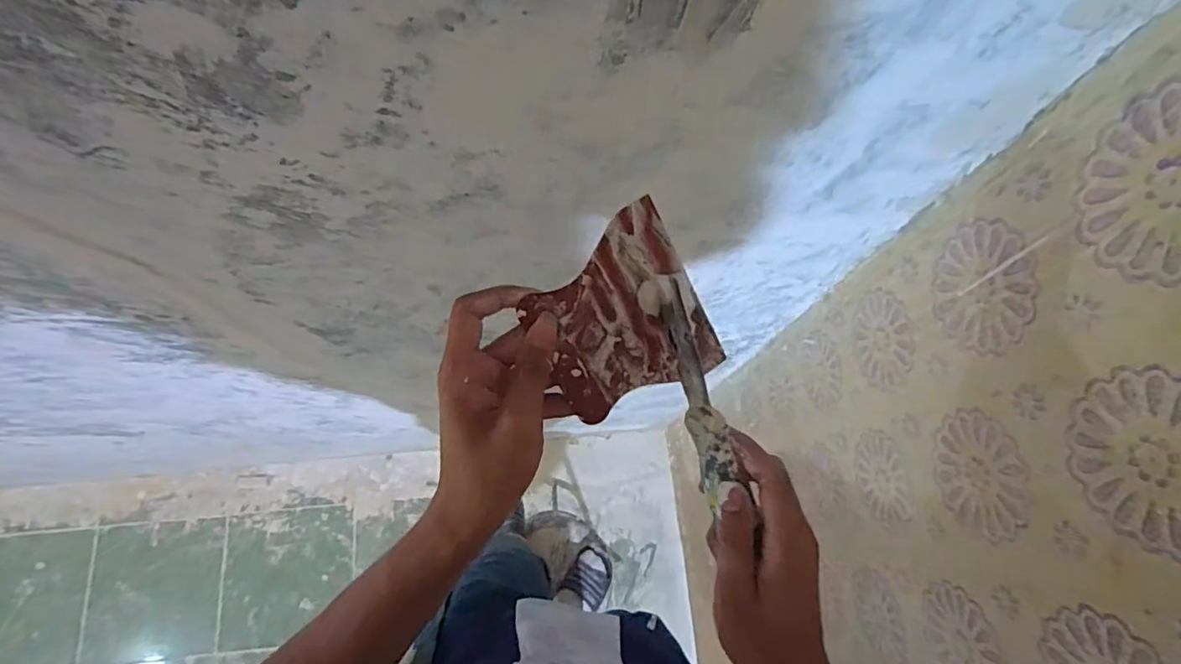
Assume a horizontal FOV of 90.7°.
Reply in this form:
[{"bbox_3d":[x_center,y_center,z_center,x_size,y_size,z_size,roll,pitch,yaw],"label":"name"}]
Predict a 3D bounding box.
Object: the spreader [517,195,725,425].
[{"bbox_3d":[0.020,-0.007,0.363,0.103,0.007,0.113,-32,109,-8],"label":"spreader"}]

